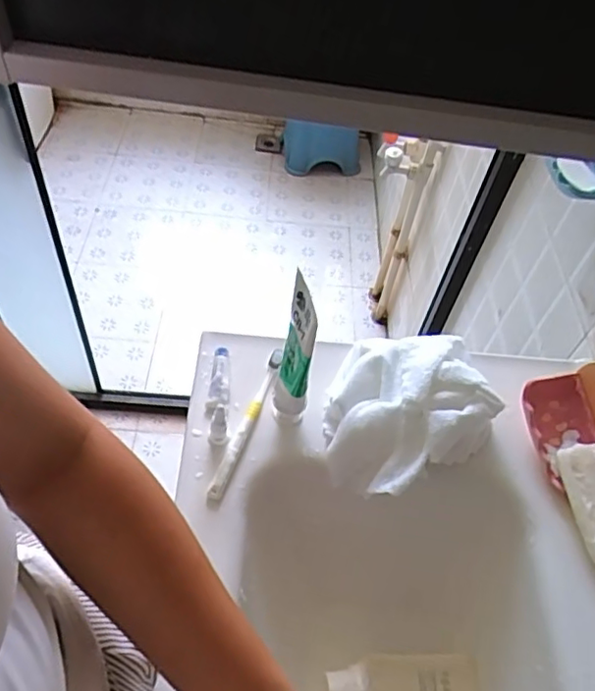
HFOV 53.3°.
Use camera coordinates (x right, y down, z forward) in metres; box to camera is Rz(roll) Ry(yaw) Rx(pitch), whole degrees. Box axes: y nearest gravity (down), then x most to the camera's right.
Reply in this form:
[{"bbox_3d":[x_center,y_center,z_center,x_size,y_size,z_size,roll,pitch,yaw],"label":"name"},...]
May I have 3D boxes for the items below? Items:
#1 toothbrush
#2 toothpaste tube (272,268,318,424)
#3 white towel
[{"bbox_3d":[-0.051,0.076,0.617,0.015,0.019,0.177,18,52,7],"label":"toothbrush"},{"bbox_3d":[-0.005,0.018,0.559,0.031,0.186,0.044,-6,50,-7],"label":"toothpaste tube"},{"bbox_3d":[0.117,0.064,0.624,0.174,0.068,0.174,1,52,-7],"label":"white towel"}]

